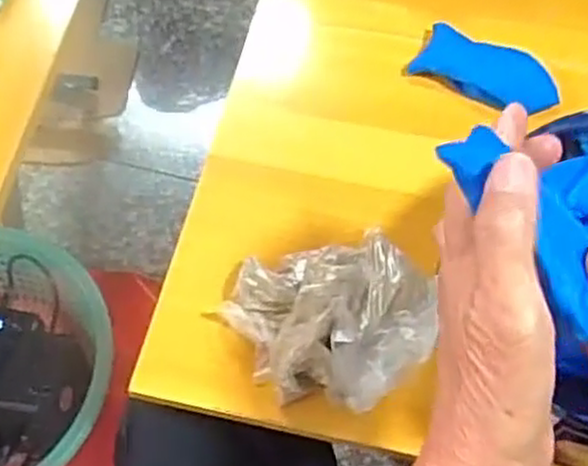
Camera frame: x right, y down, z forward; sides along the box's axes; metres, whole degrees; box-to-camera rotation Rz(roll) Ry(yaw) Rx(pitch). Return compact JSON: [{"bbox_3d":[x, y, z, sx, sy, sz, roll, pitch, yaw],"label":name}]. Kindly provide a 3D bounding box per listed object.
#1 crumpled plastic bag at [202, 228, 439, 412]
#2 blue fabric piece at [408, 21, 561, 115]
[{"bbox_3d":[0.019,0.050,0.432,0.117,0.042,0.098,-15,65,-6],"label":"crumpled plastic bag"},{"bbox_3d":[0.136,-0.113,0.526,0.098,0.011,0.052,29,68,14],"label":"blue fabric piece"}]

